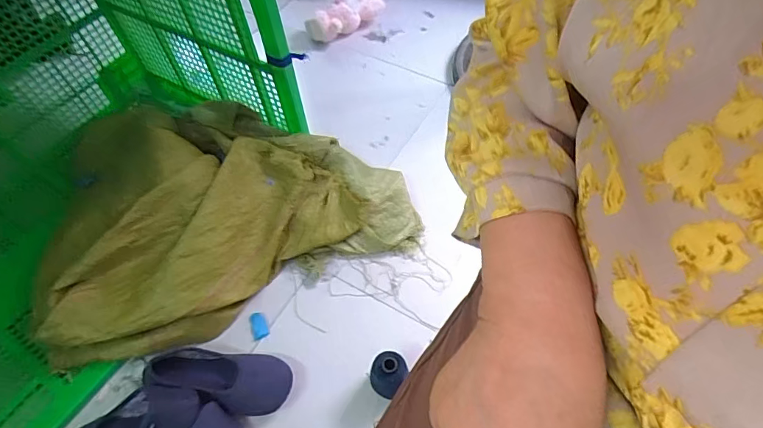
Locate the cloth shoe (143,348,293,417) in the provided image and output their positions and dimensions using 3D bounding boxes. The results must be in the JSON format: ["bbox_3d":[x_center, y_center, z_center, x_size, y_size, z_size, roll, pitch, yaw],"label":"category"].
[{"bbox_3d":[-0.275,0.277,0.772,0.233,0.071,0.100,3,57,5],"label":"cloth shoe"}]

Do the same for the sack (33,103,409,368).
[{"bbox_3d":[-0.320,-0.037,0.913,0.669,0.192,0.452,-22,58,-11],"label":"sack"}]

